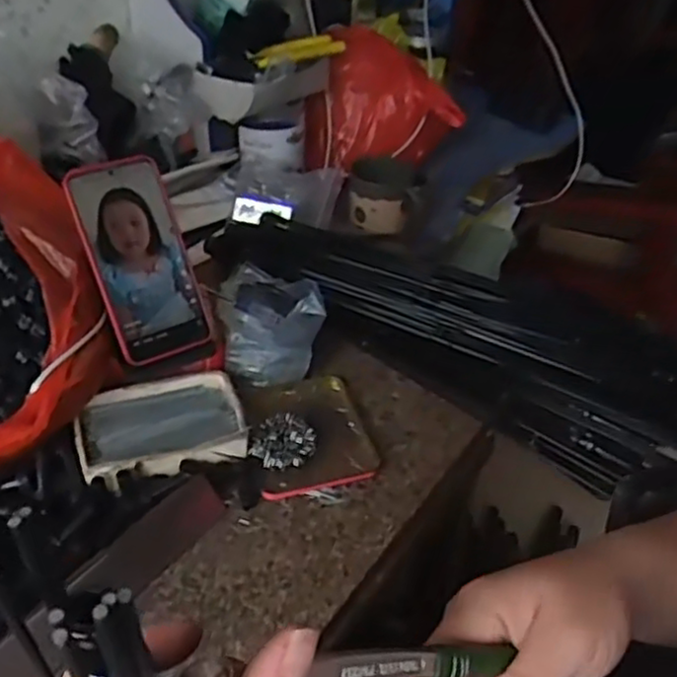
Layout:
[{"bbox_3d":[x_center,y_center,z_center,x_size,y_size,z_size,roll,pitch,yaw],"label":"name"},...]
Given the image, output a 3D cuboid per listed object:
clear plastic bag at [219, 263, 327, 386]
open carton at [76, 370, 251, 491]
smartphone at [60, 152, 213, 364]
[{"bbox_3d":[-0.063,-0.014,0.673,0.097,0.057,0.113,-2,40,-6],"label":"clear plastic bag"},{"bbox_3d":[-0.145,0.071,0.576,0.125,0.023,0.091,-12,42,-18],"label":"open carton"},{"bbox_3d":[-0.163,-0.065,0.585,0.079,0.163,0.016,-22,9,-27],"label":"smartphone"}]

